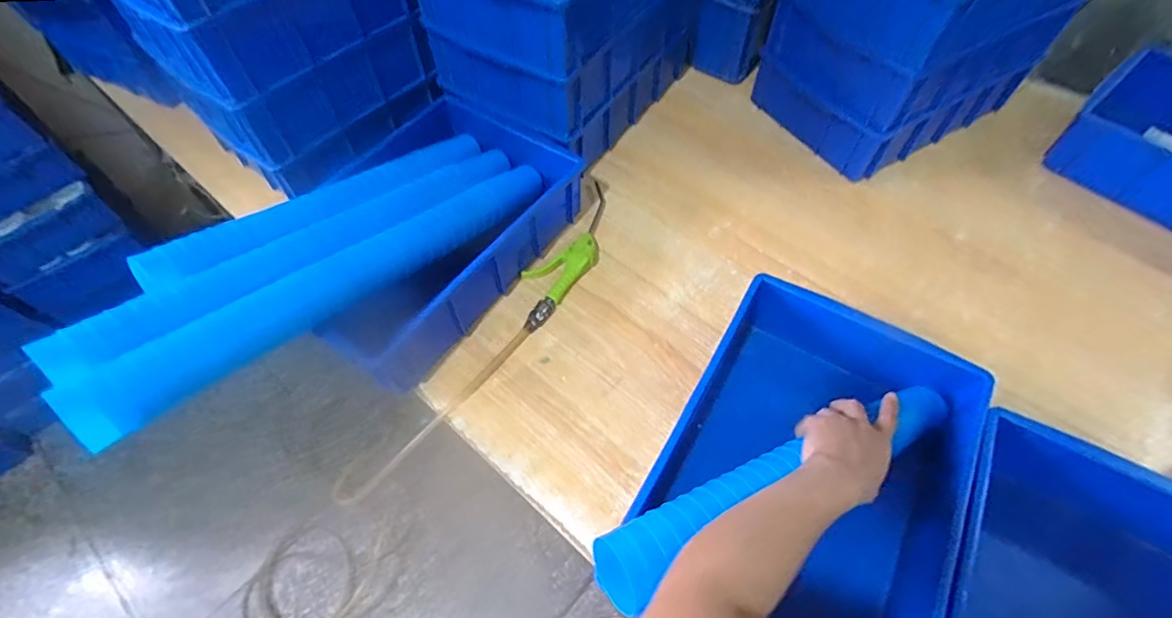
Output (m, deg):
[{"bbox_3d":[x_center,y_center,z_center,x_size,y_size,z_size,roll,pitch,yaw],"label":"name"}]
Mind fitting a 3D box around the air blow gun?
[{"bbox_3d":[-0.024,-0.084,0.777,0.080,0.024,0.274,28,62,17],"label":"air blow gun"}]

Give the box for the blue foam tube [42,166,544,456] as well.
[{"bbox_3d":[-0.259,-0.050,0.618,0.062,0.060,0.582,33,48,20],"label":"blue foam tube"}]

